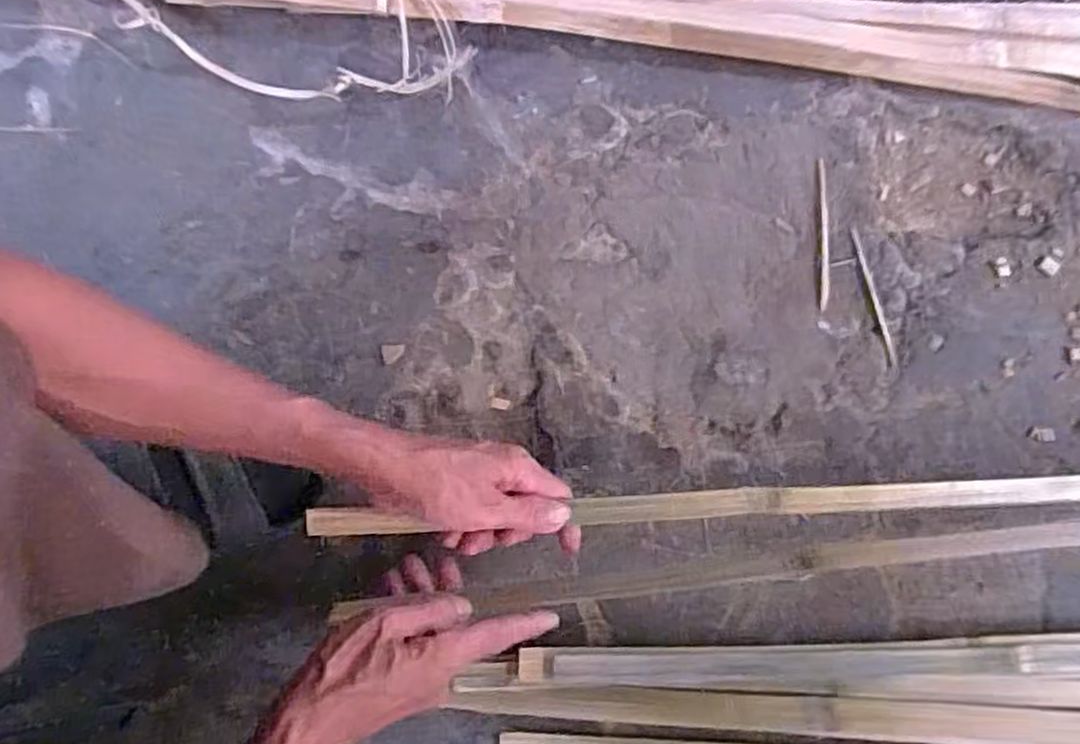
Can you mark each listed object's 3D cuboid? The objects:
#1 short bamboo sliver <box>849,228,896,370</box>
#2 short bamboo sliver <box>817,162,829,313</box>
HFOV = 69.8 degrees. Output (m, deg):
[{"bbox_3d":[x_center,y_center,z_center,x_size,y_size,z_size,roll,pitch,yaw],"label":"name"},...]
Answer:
[{"bbox_3d":[0.259,-0.057,0.597,0.008,0.004,0.116,-10,77,-2],"label":"short bamboo sliver"},{"bbox_3d":[0.225,-0.109,0.614,0.008,0.004,0.124,4,77,1],"label":"short bamboo sliver"}]

